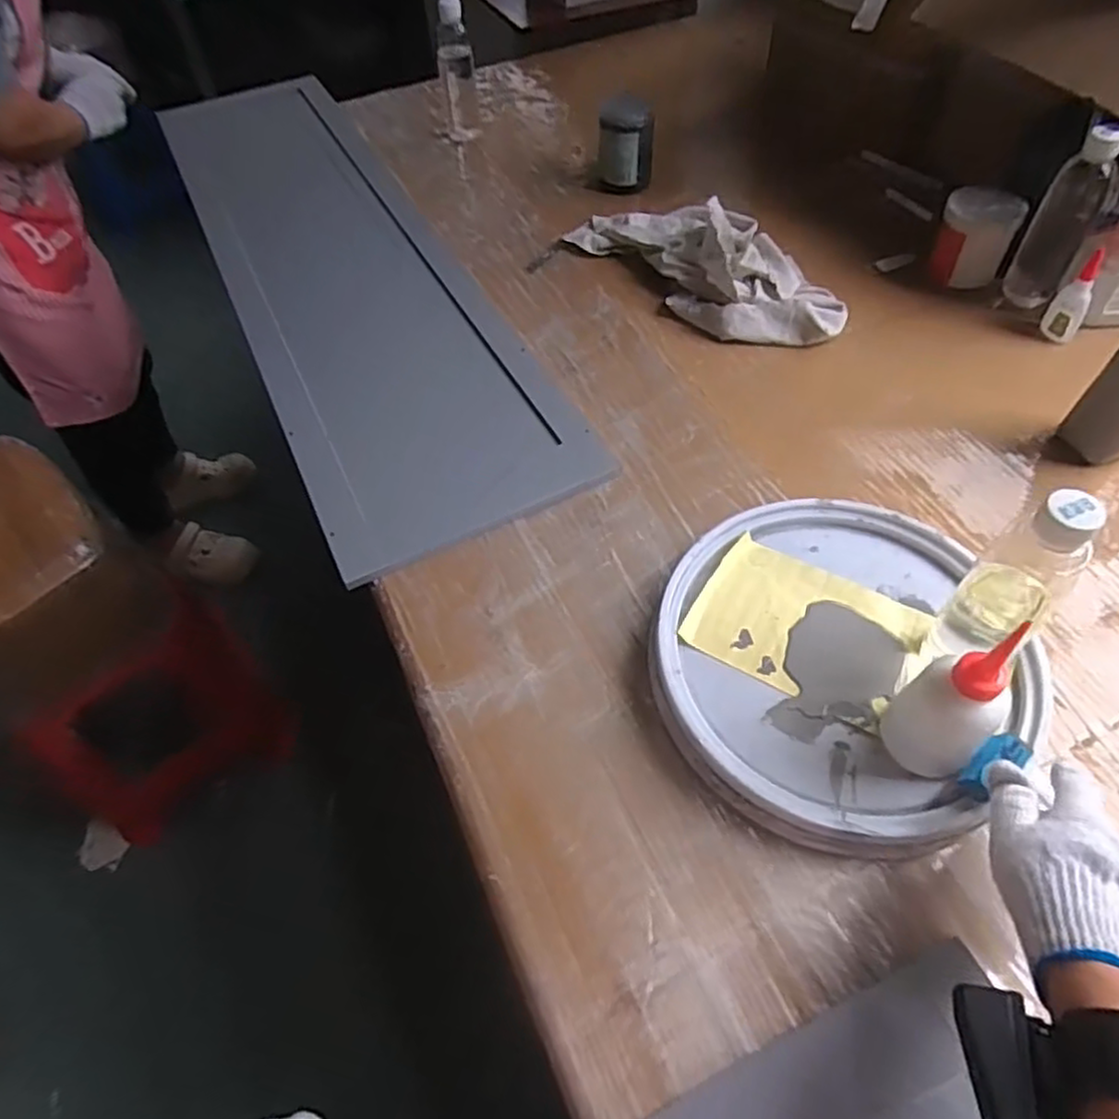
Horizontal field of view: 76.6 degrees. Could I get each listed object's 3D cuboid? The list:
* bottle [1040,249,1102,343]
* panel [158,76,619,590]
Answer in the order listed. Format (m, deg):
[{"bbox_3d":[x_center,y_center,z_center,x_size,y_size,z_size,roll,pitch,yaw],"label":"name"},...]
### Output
[{"bbox_3d":[0.576,-0.291,0.796,0.034,0.099,0.037,29,59,22],"label":"bottle"},{"bbox_3d":[-0.328,-0.436,0.994,0.290,0.016,1.107,-23,55,-15],"label":"panel"}]

